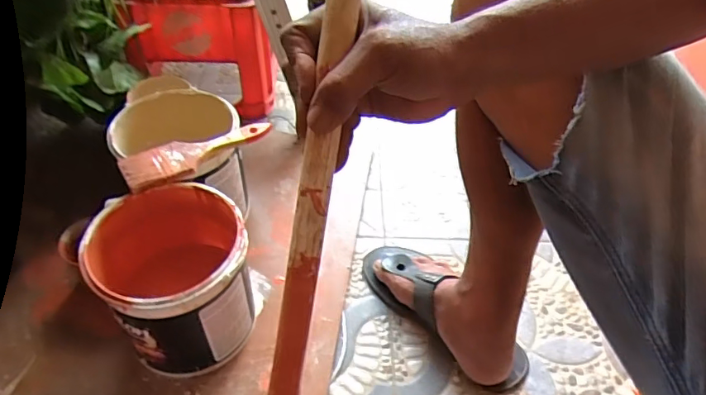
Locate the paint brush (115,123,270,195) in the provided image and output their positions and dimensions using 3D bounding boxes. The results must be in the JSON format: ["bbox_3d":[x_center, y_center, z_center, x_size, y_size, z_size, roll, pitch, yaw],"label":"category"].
[{"bbox_3d":[-0.204,-0.062,0.671,0.199,0.019,0.061,-22,52,-23],"label":"paint brush"}]

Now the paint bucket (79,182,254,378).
[{"bbox_3d":[-0.221,0.111,0.648,0.170,0.186,0.172,2,47,-2],"label":"paint bucket"}]

